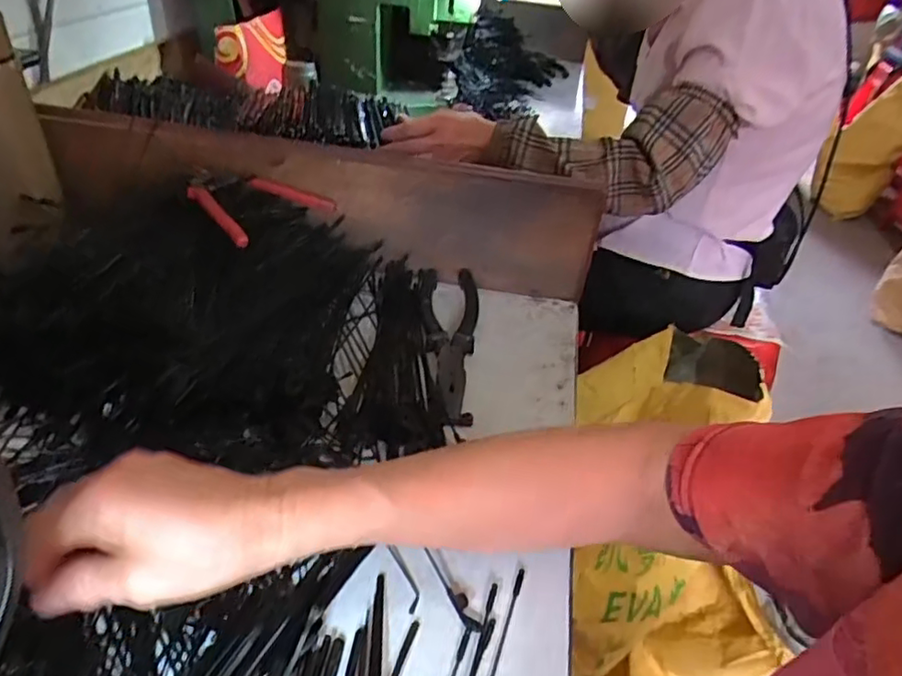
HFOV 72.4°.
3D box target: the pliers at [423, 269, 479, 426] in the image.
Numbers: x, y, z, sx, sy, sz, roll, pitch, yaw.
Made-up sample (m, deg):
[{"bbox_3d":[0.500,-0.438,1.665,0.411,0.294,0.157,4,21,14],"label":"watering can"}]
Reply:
[{"bbox_3d":[0.000,-0.007,0.524,0.049,0.018,0.200,6,38,-3],"label":"pliers"}]

